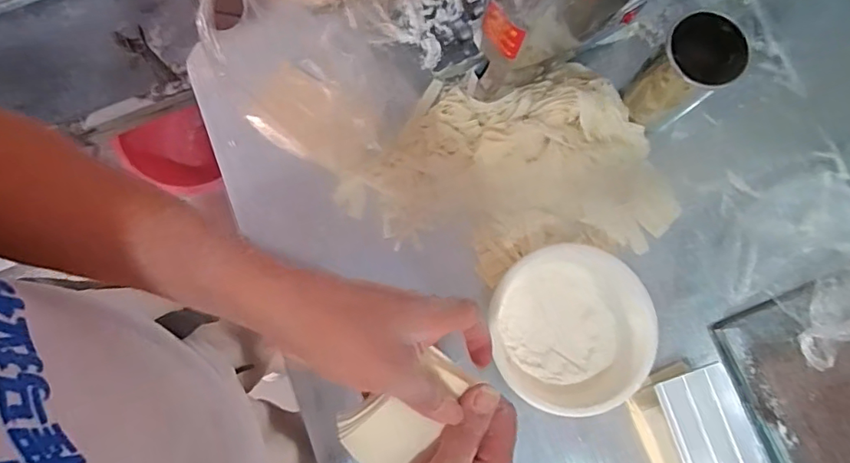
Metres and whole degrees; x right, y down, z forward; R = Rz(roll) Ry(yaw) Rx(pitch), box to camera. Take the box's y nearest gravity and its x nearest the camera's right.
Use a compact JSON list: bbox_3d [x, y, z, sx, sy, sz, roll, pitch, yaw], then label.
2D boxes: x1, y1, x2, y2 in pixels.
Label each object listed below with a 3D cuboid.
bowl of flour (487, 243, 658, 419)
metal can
[{"bbox_3d":[0.172,0.116,0.623,0.192,0.069,0.183,0,80,-1],"label":"bowl of flour"},{"bbox_3d":[0.312,-0.188,0.642,0.097,0.147,0.089,-41,83,-8],"label":"metal can"}]

